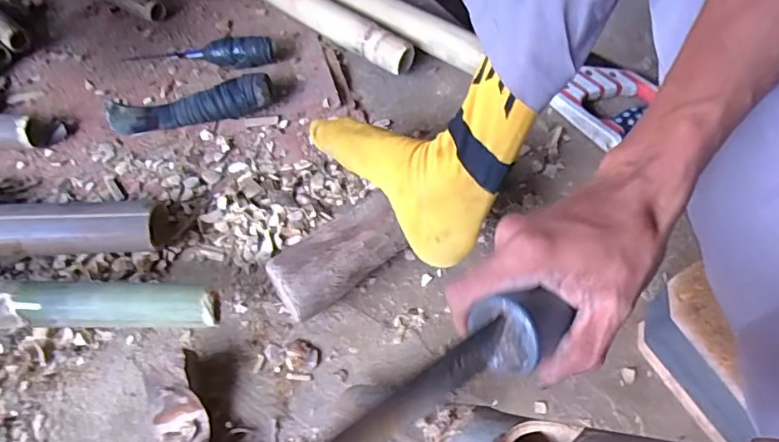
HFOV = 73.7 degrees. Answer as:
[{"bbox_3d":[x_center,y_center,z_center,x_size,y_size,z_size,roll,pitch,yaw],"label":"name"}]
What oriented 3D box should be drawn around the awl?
[{"bbox_3d":[-0.247,-0.218,0.673,0.195,0.040,0.029,0,61,-3],"label":"awl"}]

